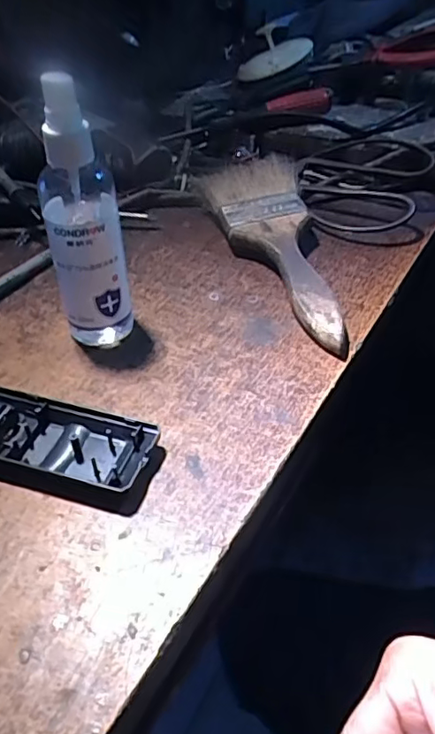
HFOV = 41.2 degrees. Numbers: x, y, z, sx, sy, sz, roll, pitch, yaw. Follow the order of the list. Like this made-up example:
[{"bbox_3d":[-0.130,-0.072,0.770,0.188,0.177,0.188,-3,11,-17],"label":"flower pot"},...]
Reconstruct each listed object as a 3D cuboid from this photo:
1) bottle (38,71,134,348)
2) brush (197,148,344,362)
[{"bbox_3d":[-0.070,-0.074,0.301,0.038,0.138,0.030,-12,46,-6],"label":"bottle"},{"bbox_3d":[0.035,-0.080,0.384,0.073,0.030,0.196,-8,45,-2],"label":"brush"}]

